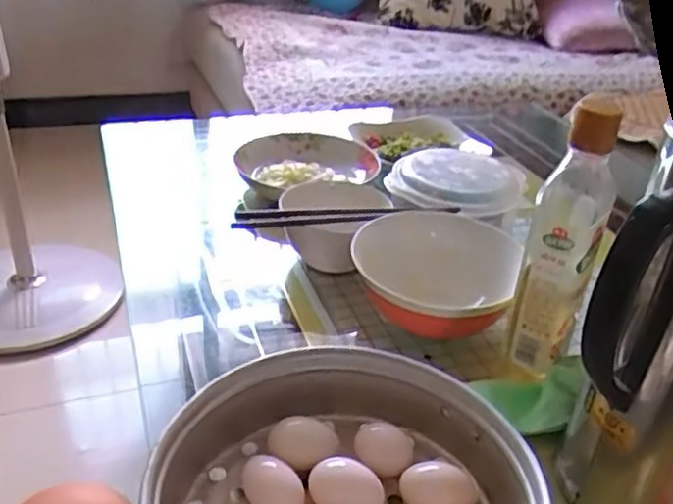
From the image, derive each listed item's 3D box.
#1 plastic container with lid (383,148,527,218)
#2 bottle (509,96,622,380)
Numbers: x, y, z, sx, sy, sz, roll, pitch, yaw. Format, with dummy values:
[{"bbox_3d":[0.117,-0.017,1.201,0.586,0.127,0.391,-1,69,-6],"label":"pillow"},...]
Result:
[{"bbox_3d":[0.143,-0.087,0.801,0.151,0.034,0.119,-9,34,-20],"label":"plastic container with lid"},{"bbox_3d":[0.182,-0.003,0.540,0.049,0.232,0.048,13,33,15],"label":"bottle"}]

